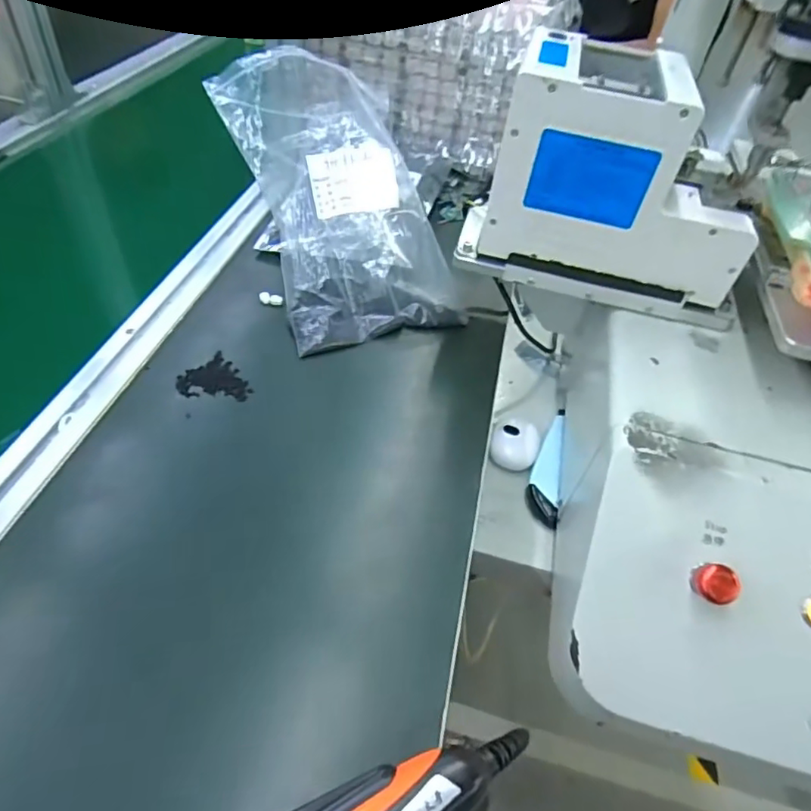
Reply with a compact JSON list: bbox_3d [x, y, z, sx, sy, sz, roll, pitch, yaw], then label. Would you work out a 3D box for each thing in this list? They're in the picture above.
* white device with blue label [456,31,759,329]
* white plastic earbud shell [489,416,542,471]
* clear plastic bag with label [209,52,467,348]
[{"bbox_3d":[0.176,-0.188,0.466,0.224,0.161,0.131,16,48,7],"label":"white device with blue label"},{"bbox_3d":[0.108,0.035,0.547,0.044,0.025,0.050,23,49,13],"label":"white plastic earbud shell"},{"bbox_3d":[-0.061,-0.200,0.542,0.165,0.045,0.280,-19,91,-15],"label":"clear plastic bag with label"}]

